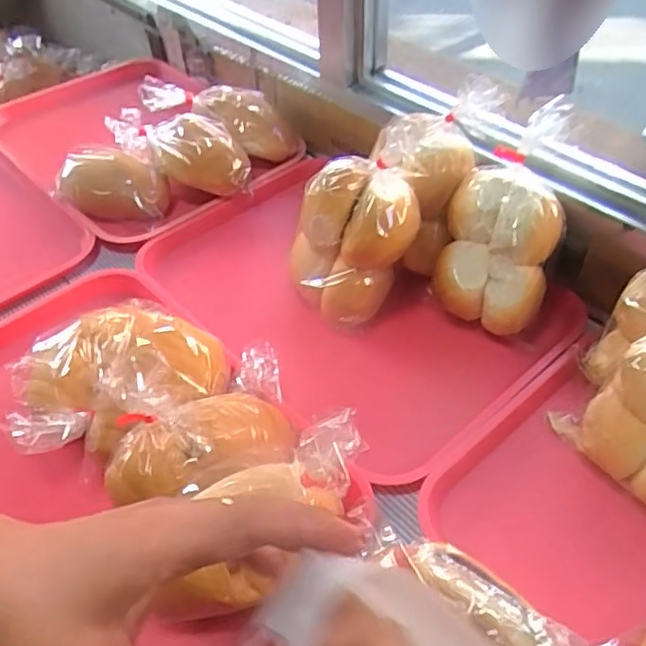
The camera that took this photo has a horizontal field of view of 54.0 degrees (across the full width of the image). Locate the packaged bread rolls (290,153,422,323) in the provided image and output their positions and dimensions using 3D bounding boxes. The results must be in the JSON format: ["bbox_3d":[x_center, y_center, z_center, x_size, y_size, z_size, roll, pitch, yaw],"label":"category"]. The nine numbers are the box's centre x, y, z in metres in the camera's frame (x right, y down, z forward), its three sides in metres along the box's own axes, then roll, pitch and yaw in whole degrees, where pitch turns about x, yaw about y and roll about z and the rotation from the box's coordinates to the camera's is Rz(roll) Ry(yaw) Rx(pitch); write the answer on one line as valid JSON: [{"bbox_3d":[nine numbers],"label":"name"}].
[{"bbox_3d":[0.028,-0.083,0.604,0.096,0.137,0.091,-1,46,1],"label":"packaged bread rolls"}]

